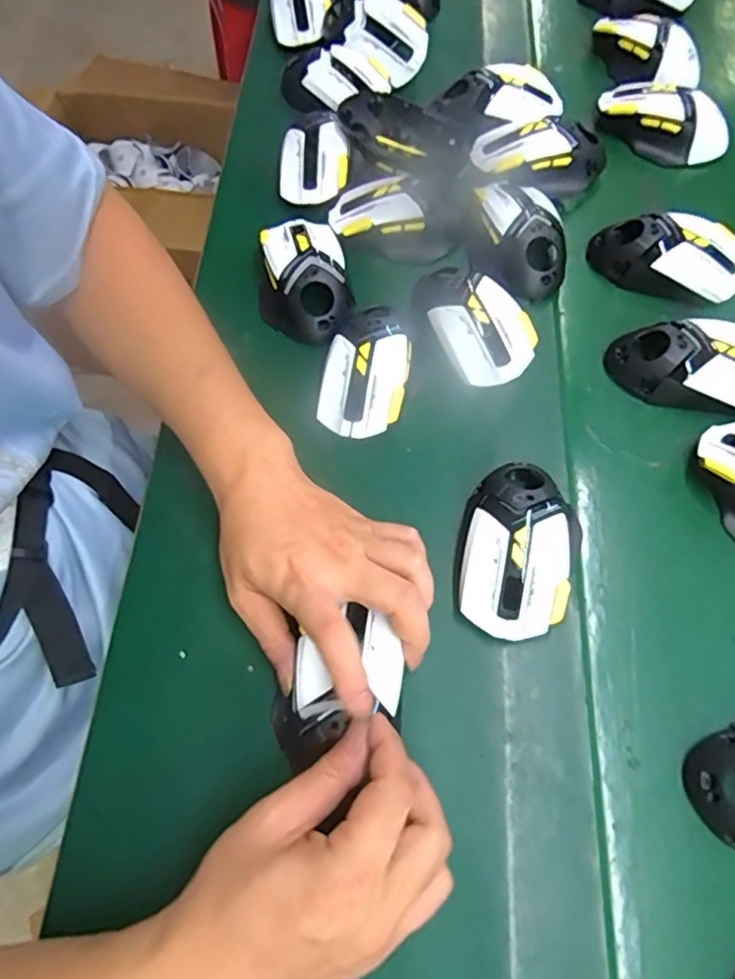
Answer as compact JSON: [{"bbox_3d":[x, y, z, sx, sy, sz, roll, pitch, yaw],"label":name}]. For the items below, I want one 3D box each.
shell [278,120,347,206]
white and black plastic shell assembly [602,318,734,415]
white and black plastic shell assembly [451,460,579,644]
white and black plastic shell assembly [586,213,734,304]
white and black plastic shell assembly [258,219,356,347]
[{"bbox_3d":[-0.048,-0.287,0.519,0.062,0.018,0.073,-1,86,10],"label":"shell"},{"bbox_3d":[0.243,-0.096,0.433,0.121,0.036,0.069,7,66,5],"label":"white and black plastic shell assembly"},{"bbox_3d":[0.093,0.035,0.372,0.068,0.041,0.115,13,67,8],"label":"white and black plastic shell assembly"},{"bbox_3d":[0.243,-0.191,0.474,0.116,0.038,0.059,18,67,10],"label":"white and black plastic shell assembly"},{"bbox_3d":[-0.054,-0.175,0.468,0.074,0.037,0.122,-16,66,-5],"label":"white and black plastic shell assembly"}]

